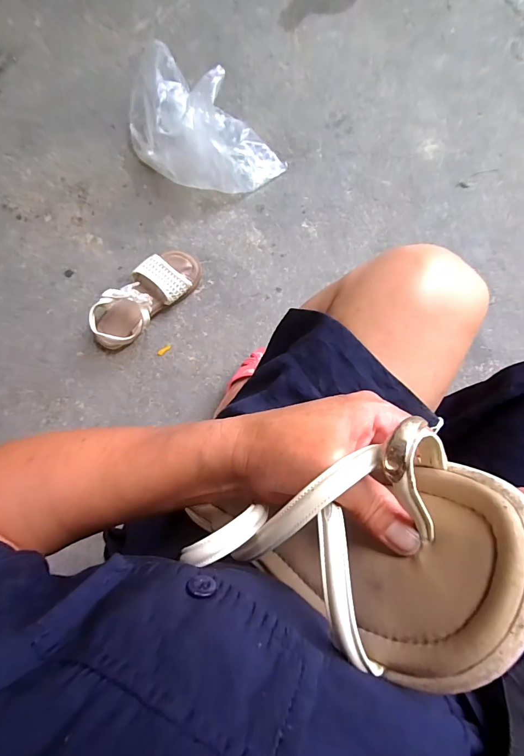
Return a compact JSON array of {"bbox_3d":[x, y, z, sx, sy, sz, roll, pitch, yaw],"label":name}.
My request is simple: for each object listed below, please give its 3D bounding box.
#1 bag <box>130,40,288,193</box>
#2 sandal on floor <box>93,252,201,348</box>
[{"bbox_3d":[-0.121,-0.455,0.648,0.287,0.141,0.179,42,86,3],"label":"bag"},{"bbox_3d":[-0.212,-0.147,0.653,0.096,0.090,0.230,44,86,3],"label":"sandal on floor"}]

